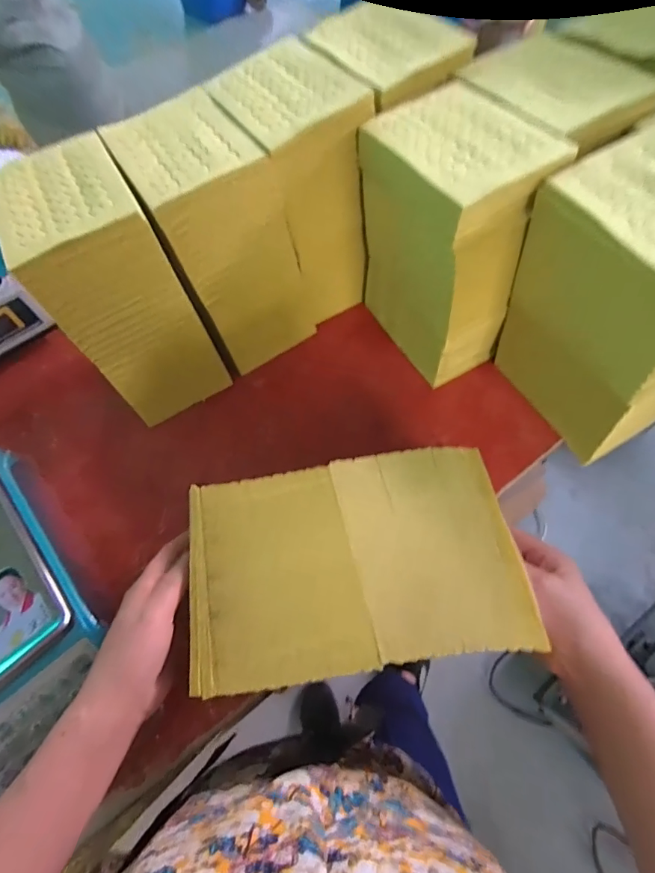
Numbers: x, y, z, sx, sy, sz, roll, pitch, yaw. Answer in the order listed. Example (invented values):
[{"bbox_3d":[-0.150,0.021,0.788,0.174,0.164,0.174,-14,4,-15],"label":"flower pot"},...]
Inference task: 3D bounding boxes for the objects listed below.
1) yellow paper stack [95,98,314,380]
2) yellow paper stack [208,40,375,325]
[{"bbox_3d":[-0.129,-0.232,0.527,0.129,0.251,0.173,-28,67,-9],"label":"yellow paper stack"},{"bbox_3d":[-0.031,-0.291,0.524,0.125,0.231,0.186,-28,67,-9],"label":"yellow paper stack"}]

